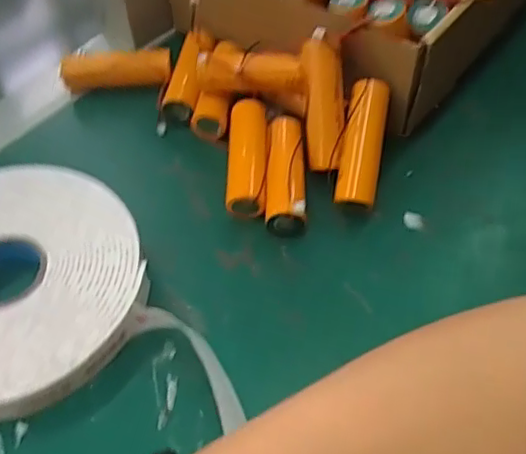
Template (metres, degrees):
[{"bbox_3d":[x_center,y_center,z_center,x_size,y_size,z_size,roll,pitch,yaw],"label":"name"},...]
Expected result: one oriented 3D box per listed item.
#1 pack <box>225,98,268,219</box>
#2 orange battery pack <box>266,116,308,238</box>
[{"bbox_3d":[-0.008,-0.040,0.358,0.022,0.025,0.073,0,52,2],"label":"pack"},{"bbox_3d":[0.013,-0.031,0.353,0.021,0.025,0.075,-1,52,1],"label":"orange battery pack"}]

